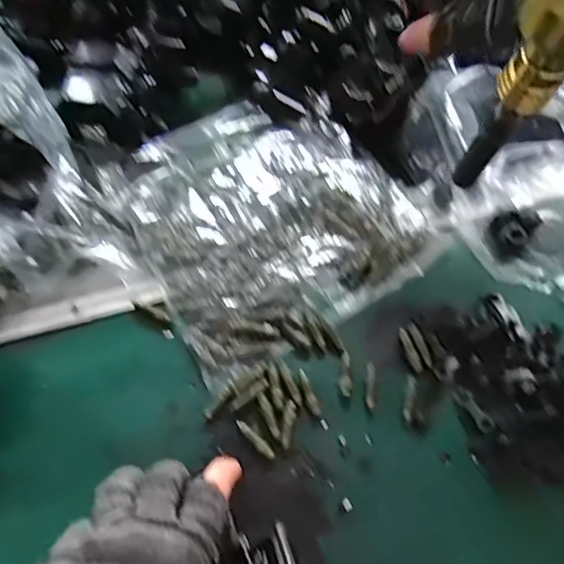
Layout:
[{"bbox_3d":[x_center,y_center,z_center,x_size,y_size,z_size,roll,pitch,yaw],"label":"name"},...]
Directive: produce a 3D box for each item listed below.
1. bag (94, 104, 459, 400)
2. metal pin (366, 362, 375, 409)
[{"bbox_3d":[-0.011,-0.058,0.412,0.190,0.023,0.201,-28,67,-14],"label":"bag"},{"bbox_3d":[0.056,0.066,0.363,0.005,0.005,0.028,2,78,0],"label":"metal pin"}]

